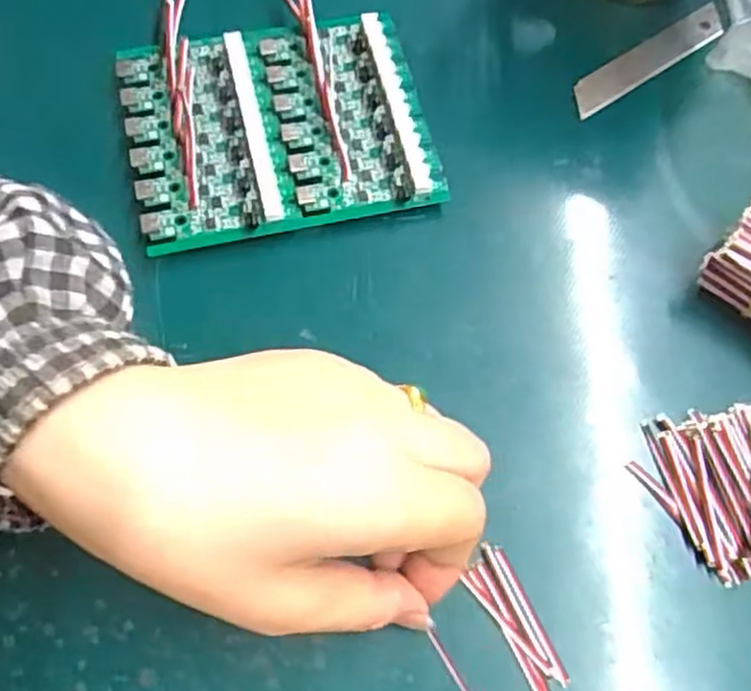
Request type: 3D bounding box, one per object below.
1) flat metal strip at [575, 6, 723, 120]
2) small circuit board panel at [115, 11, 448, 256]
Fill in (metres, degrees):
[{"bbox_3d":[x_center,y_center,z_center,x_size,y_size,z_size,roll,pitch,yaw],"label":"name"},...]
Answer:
[{"bbox_3d":[0.131,-0.136,0.349,0.093,0.004,0.017,-32,80,-13],"label":"flat metal strip"},{"bbox_3d":[-0.042,-0.094,0.317,0.124,0.019,0.098,-12,68,-7],"label":"small circuit board panel"}]

